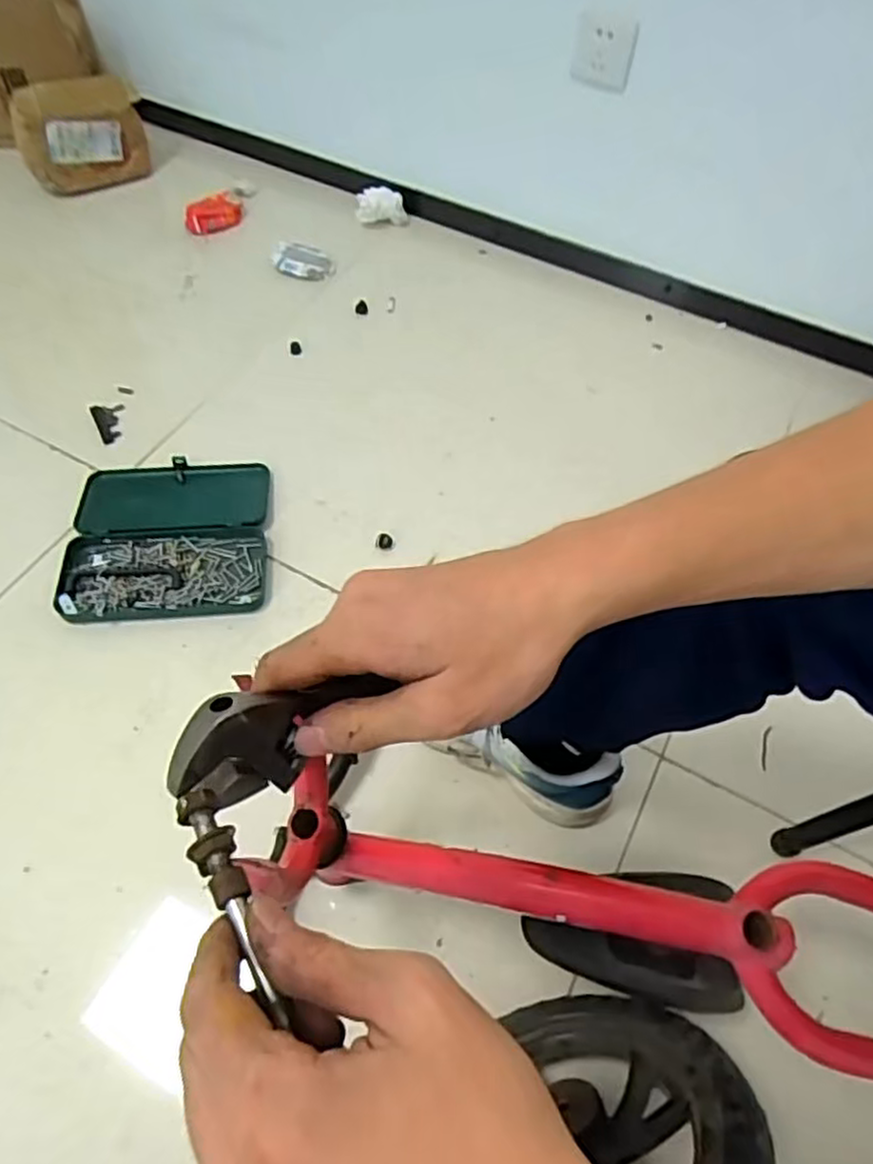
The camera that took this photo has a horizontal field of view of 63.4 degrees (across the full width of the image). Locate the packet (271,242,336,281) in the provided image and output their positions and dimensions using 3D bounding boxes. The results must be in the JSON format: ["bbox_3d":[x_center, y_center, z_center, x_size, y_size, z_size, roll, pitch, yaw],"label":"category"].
[{"bbox_3d":[-0.231,-0.554,1.219,0.108,0.025,0.059,14,57,6],"label":"packet"}]

